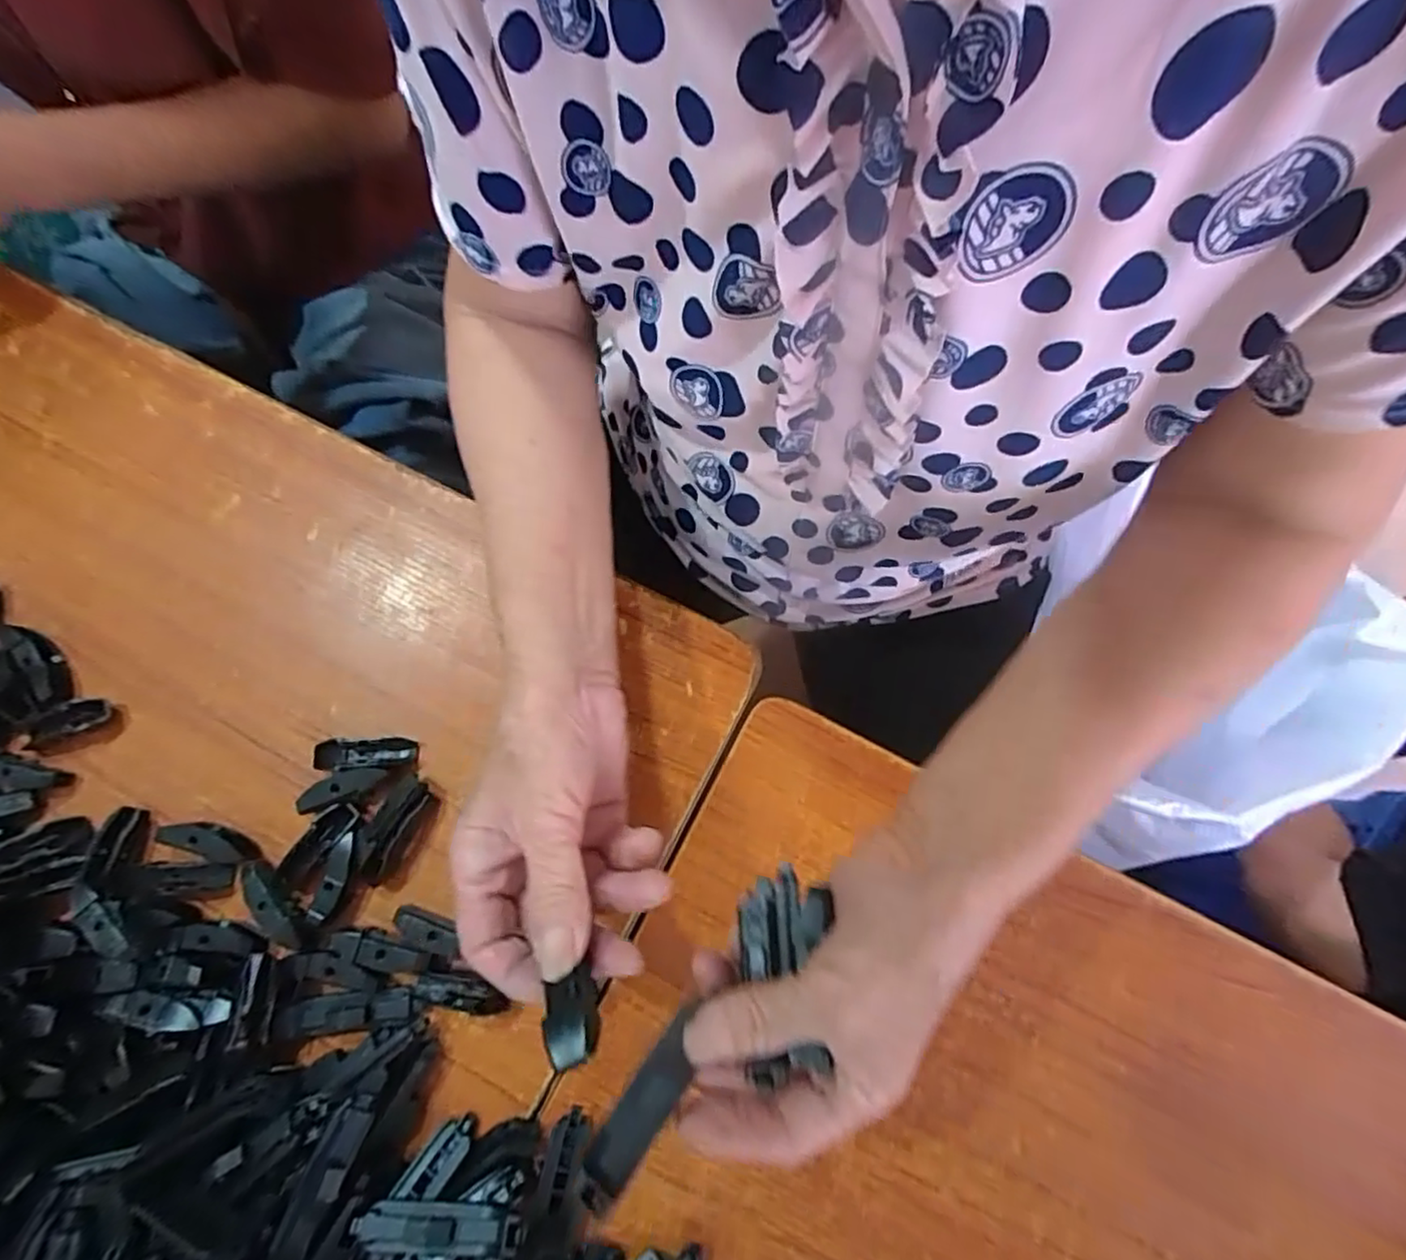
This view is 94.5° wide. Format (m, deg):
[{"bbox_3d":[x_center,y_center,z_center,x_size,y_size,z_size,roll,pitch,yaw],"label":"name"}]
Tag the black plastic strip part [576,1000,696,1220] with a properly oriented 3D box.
[{"bbox_3d":[-0.020,0.164,0.223,0.016,0.006,0.061,35,50,9],"label":"black plastic strip part"}]

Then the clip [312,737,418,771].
[{"bbox_3d":[-0.187,0.068,0.357,0.054,0.012,0.016,-1,77,1],"label":"clip"}]

